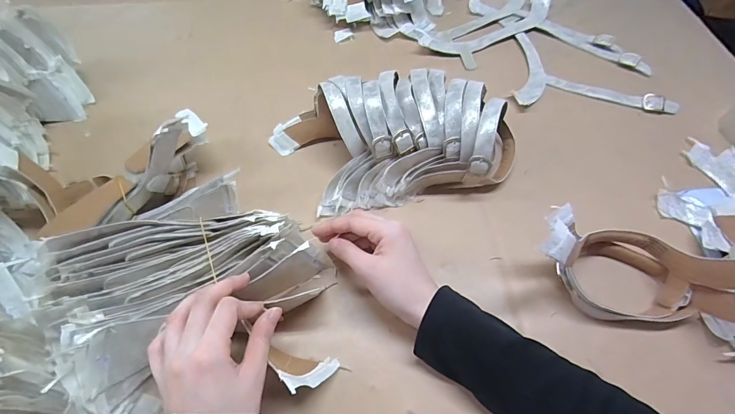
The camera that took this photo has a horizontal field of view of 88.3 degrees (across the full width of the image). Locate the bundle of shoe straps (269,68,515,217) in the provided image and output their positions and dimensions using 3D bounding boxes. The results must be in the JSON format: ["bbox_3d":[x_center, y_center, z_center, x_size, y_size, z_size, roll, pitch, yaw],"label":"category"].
[{"bbox_3d":[0.042,-0.084,0.446,0.284,0.083,0.152,-9,60,-6],"label":"bundle of shoe straps"}]

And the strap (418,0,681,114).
[{"bbox_3d":[0.288,-0.235,0.581,0.339,0.015,0.247,39,66,20],"label":"strap"}]

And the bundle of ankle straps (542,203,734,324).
[{"bbox_3d":[0.257,0.056,0.360,0.197,0.094,0.088,12,60,6],"label":"bundle of ankle straps"}]

